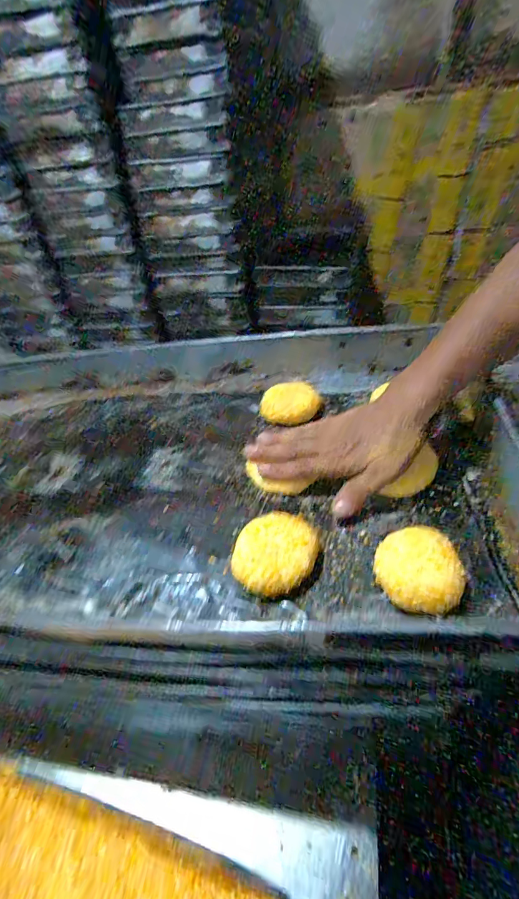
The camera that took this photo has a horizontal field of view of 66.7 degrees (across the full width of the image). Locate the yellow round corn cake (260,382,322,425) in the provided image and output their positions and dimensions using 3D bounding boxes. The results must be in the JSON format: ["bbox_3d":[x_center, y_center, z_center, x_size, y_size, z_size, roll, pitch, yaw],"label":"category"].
[{"bbox_3d":[0.038,-0.059,0.479,0.069,0.015,0.067,1,42,9],"label":"yellow round corn cake"}]

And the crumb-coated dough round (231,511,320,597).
[{"bbox_3d":[0.014,0.086,0.327,0.065,0.023,0.069,-4,42,4],"label":"crumb-coated dough round"}]

